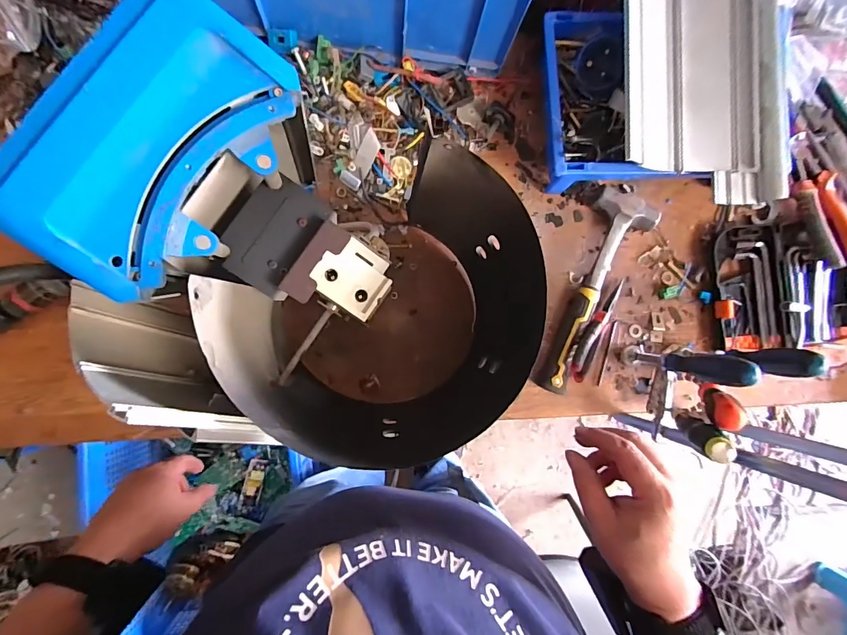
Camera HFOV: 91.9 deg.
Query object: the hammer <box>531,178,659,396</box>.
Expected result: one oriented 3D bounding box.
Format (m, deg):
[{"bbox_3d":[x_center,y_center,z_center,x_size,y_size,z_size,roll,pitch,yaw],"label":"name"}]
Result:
[{"bbox_3d":[0.217,-0.046,0.570,0.109,0.038,0.294,29,84,-3],"label":"hammer"}]

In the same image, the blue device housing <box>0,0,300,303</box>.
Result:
[{"bbox_3d":[-0.202,-0.129,0.308,0.132,0.051,0.220,35,83,-2],"label":"blue device housing"}]

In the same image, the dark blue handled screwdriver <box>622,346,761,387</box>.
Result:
[{"bbox_3d":[0.312,0.056,0.499,0.030,0.187,0.038,6,85,-5],"label":"dark blue handled screwdriver"}]

